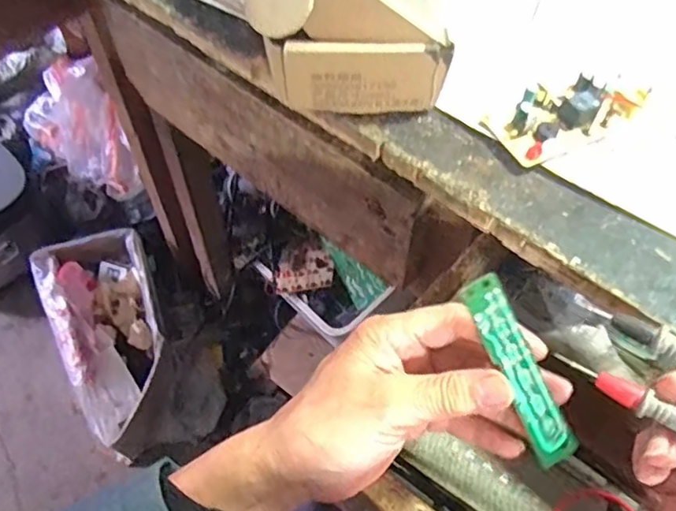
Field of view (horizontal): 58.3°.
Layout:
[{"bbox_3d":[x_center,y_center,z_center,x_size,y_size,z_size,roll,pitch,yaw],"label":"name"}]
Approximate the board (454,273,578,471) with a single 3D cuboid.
[{"bbox_3d":[0.089,0.057,0.298,0.020,0.006,0.099,-29,96,-18],"label":"board"}]

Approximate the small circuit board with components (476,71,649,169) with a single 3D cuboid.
[{"bbox_3d":[0.147,-0.091,0.386,0.097,0.022,0.044,-23,61,-15],"label":"small circuit board with components"}]

